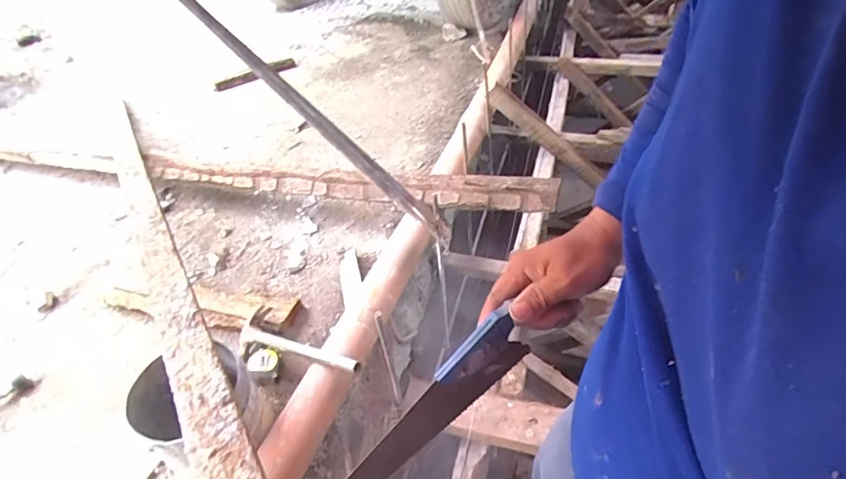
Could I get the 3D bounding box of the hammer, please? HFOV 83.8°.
[{"bbox_3d":[-0.235,0.199,0.874,0.347,0.051,0.097,5,42,39],"label":"hammer"}]

